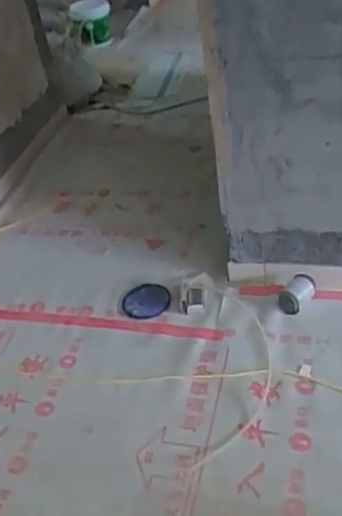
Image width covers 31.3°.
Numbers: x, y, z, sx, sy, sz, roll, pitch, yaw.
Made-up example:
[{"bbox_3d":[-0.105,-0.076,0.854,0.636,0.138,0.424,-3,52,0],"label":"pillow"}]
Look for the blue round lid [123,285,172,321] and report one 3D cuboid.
[{"bbox_3d":[-0.084,0.141,1.964,0.152,0.031,0.170,-35,38,-18],"label":"blue round lid"}]

